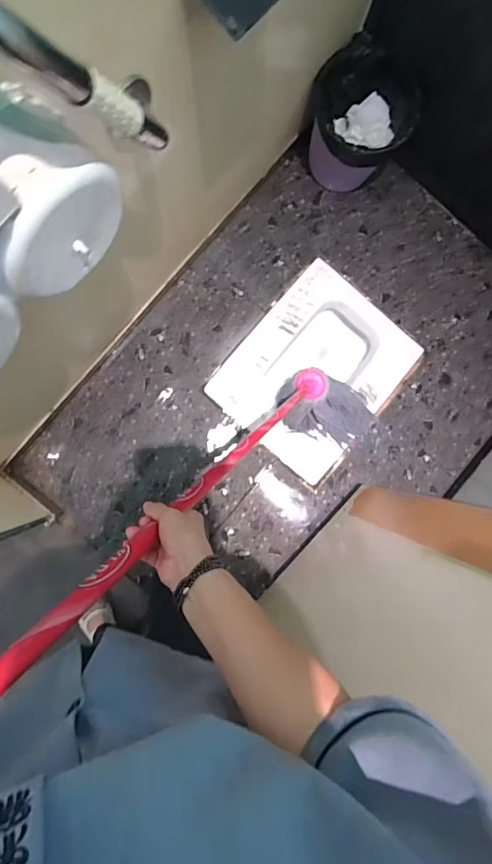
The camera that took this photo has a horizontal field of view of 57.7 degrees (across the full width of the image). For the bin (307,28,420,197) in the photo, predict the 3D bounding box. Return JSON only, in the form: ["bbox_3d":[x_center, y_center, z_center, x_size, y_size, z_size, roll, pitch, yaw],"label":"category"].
[{"bbox_3d":[0.272,-0.757,1.119,0.229,0.233,0.208,41,85,-2],"label":"bin"}]

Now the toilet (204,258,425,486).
[{"bbox_3d":[0.183,-0.166,1.267,0.394,0.143,0.479,40,85,-2],"label":"toilet"}]

